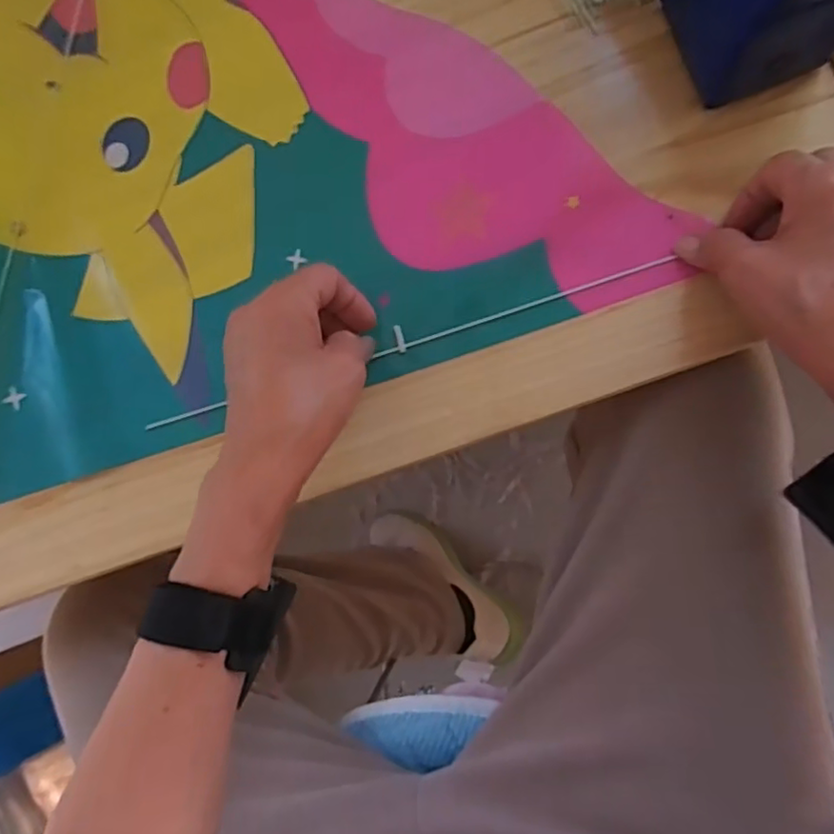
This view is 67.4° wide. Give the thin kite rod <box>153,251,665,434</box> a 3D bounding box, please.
[{"bbox_3d":[-0.014,-0.043,0.392,0.343,0.006,0.004,-17,87,8],"label":"thin kite rod"}]

